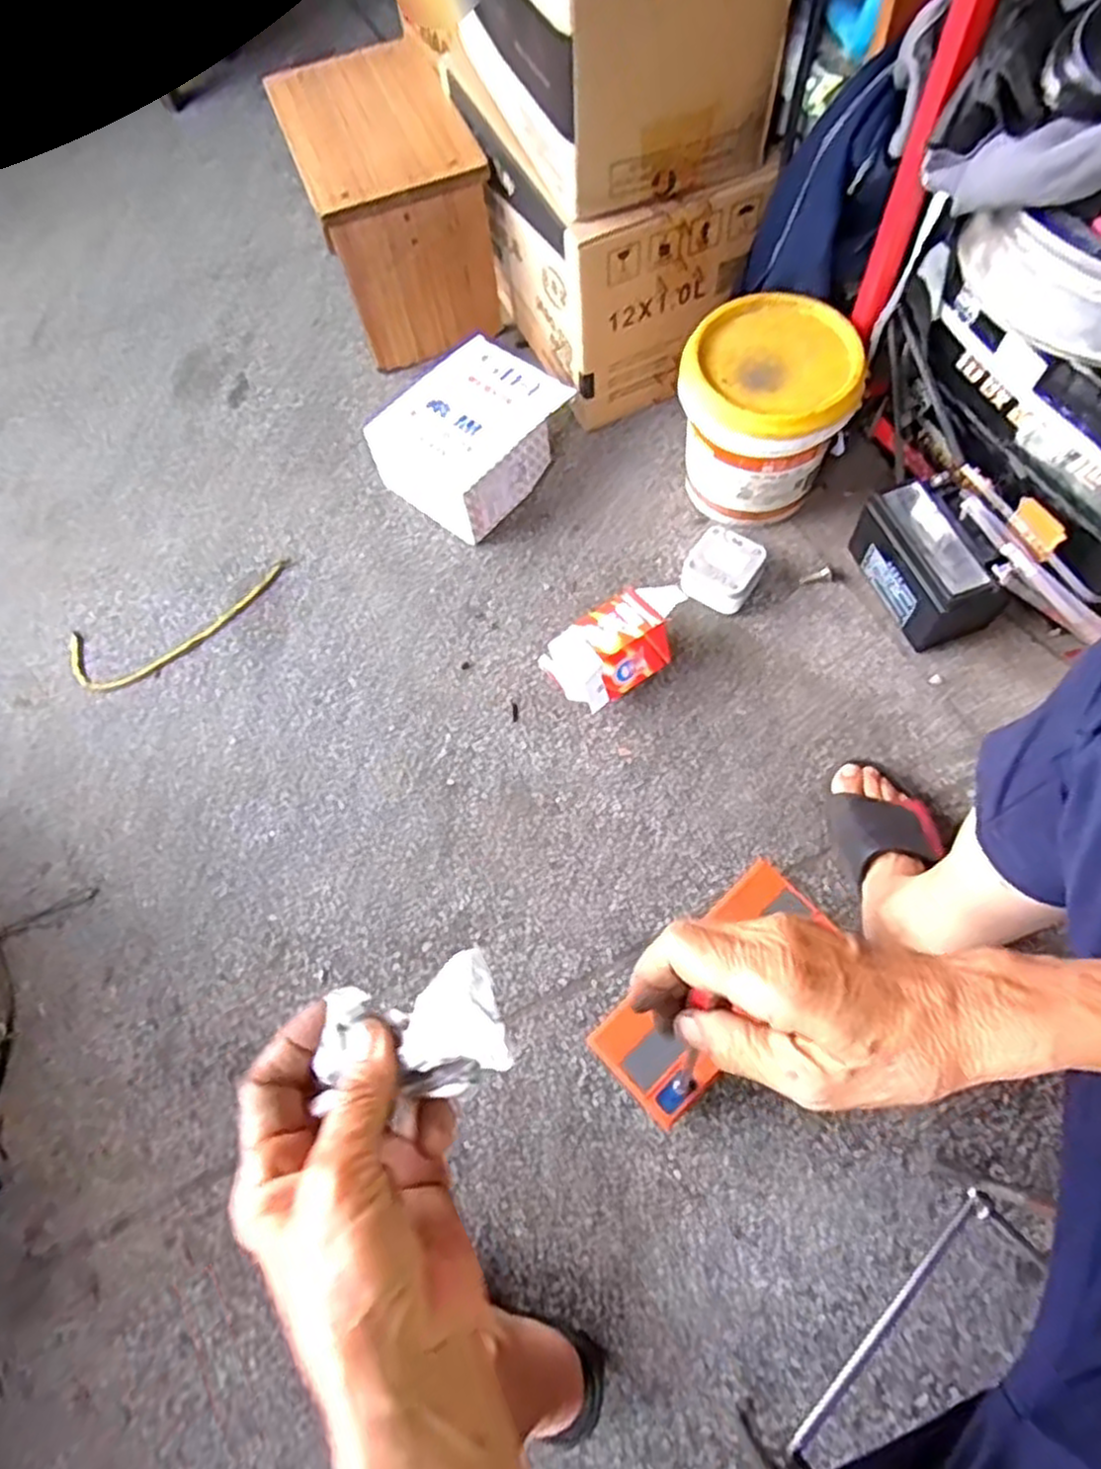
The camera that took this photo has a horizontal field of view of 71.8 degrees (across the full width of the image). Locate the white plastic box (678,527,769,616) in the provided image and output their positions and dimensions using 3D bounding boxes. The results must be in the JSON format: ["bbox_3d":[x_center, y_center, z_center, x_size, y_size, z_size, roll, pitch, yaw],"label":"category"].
[{"bbox_3d":[0.185,-0.176,0.823,0.073,0.051,0.072,31,72,15],"label":"white plastic box"}]

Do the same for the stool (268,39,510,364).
[{"bbox_3d":[-0.200,-0.666,0.974,0.187,0.218,0.290,-20,68,-5],"label":"stool"}]

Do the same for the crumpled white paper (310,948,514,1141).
[{"bbox_3d":[-0.053,0.115,0.287,0.073,0.024,0.050,-14,67,-3],"label":"crumpled white paper"}]

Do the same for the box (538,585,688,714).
[{"bbox_3d":[0.072,-0.092,0.785,0.158,0.074,0.080,-32,69,-10],"label":"box"}]

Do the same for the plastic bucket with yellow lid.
[{"bbox_3d":[0.226,-0.338,0.826,0.165,0.183,0.155,-1,67,3],"label":"plastic bucket with yellow lid"}]

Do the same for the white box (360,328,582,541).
[{"bbox_3d":[-0.090,-0.349,0.897,0.166,0.095,0.191,36,74,16],"label":"white box"}]

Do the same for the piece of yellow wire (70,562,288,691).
[{"bbox_3d":[-0.421,-0.120,0.875,0.258,0.006,0.091,-21,68,-6],"label":"piece of yellow wire"}]

